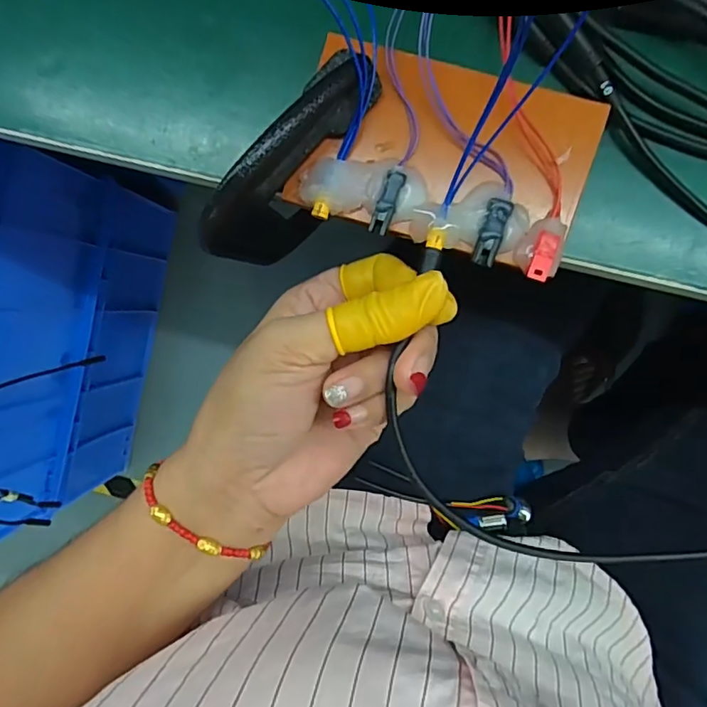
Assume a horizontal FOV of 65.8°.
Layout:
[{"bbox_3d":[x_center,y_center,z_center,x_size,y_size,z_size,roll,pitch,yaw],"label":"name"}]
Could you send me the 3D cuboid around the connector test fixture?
[{"bbox_3d":[0.037,-0.080,0.219,0.111,0.024,0.073,17,96,6],"label":"connector test fixture"}]

